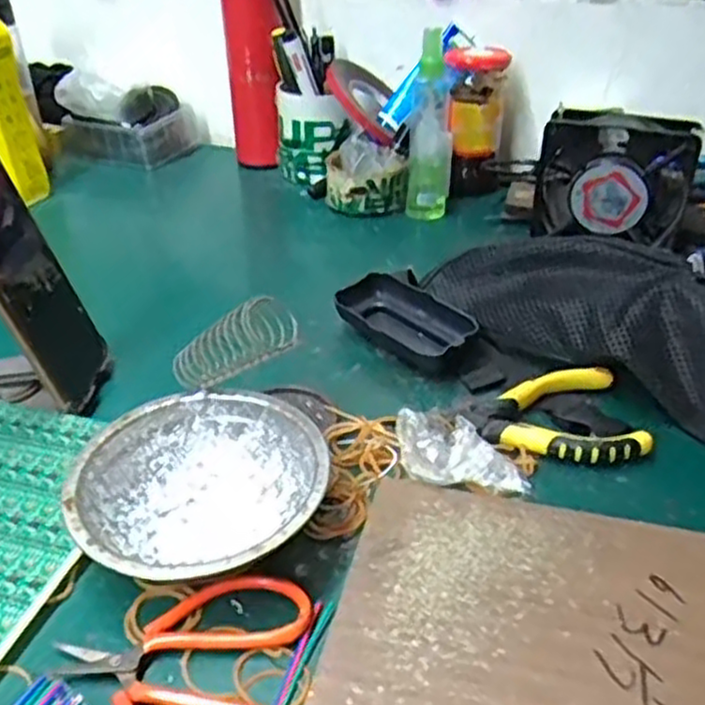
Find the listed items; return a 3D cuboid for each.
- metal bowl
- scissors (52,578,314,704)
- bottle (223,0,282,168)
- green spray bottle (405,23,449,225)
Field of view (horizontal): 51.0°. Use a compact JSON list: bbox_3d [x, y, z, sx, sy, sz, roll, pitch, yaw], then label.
[{"bbox_3d":[-0.076,0.073,0.381,0.124,0.039,0.118,-1,33,1],"label":"metal bowl"},{"bbox_3d":[-0.075,0.135,0.317,0.106,0.005,0.097,4,34,9],"label":"scissors"},{"bbox_3d":[-0.102,-0.302,0.776,0.052,0.213,0.060,-7,34,-8],"label":"bottle"},{"bbox_3d":[0.074,-0.213,0.706,0.042,0.170,0.050,1,34,5],"label":"green spray bottle"}]

